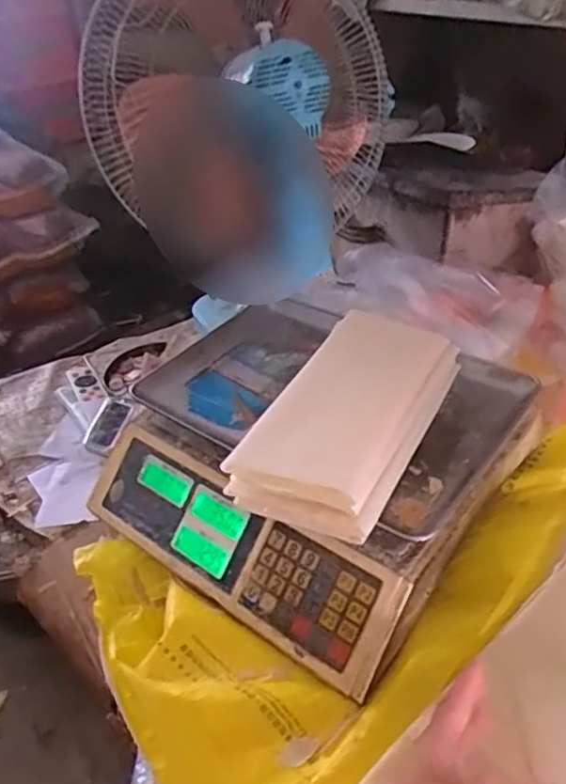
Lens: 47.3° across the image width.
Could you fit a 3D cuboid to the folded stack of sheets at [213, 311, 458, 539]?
[{"bbox_3d":[0.060,0.014,0.559,0.122,0.051,0.243,14,41,25],"label":"folded stack of sheets"}]

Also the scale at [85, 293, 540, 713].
[{"bbox_3d":[0.023,0.055,0.626,0.344,0.095,0.314,24,46,34],"label":"scale"}]

